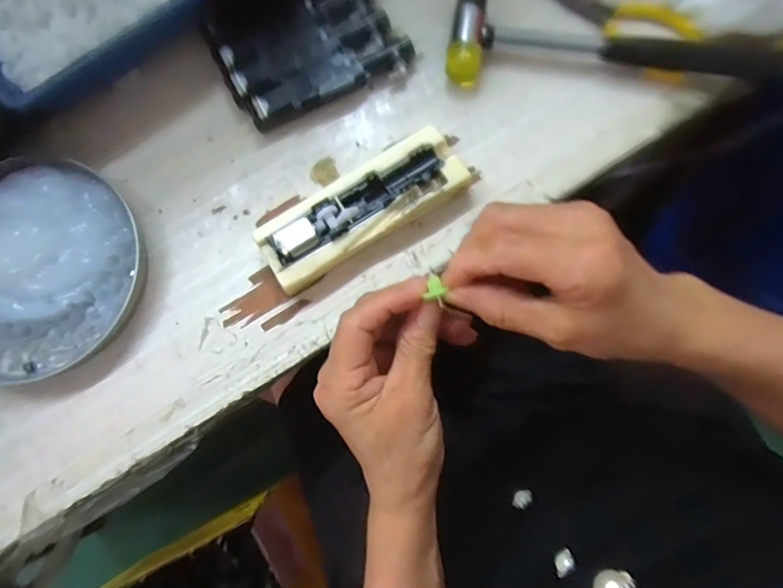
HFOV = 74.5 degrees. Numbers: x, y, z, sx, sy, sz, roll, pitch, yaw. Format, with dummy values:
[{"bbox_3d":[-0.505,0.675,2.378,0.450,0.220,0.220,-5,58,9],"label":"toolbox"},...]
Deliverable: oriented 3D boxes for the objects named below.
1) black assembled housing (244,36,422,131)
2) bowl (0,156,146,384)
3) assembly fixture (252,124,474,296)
[{"bbox_3d":[-0.039,-0.146,0.351,0.118,0.015,0.023,-25,81,-5],"label":"black assembled housing"},{"bbox_3d":[-0.236,-0.019,0.327,0.139,0.025,0.134,0,80,0],"label":"bowl"},{"bbox_3d":[-0.018,-0.054,0.332,0.135,0.029,0.047,-33,81,-6],"label":"assembly fixture"}]

